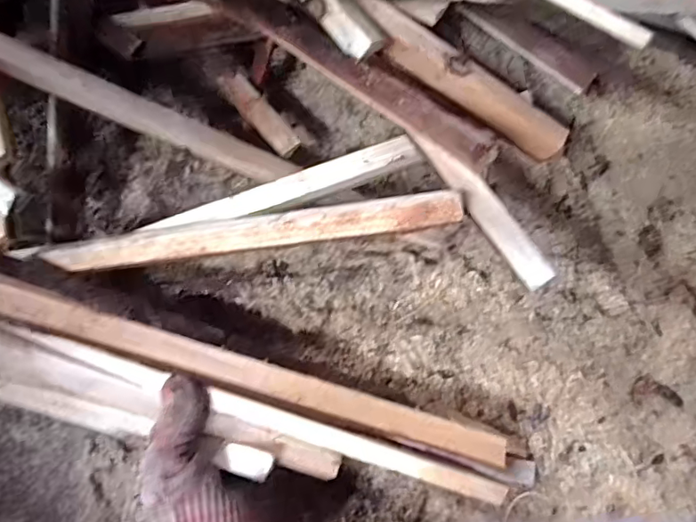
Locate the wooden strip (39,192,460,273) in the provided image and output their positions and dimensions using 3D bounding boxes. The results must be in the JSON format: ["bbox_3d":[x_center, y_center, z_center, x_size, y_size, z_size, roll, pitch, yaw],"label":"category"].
[{"bbox_3d":[-0.068,-0.018,0.350,0.276,0.012,0.021,-7,79,10],"label":"wooden strip"}]

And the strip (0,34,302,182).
[{"bbox_3d":[-0.186,-0.118,0.335,0.320,0.015,0.026,21,78,-21],"label":"strip"}]

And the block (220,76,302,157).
[{"bbox_3d":[-0.064,-0.108,0.388,0.020,0.007,0.075,-40,85,-8],"label":"block"}]

